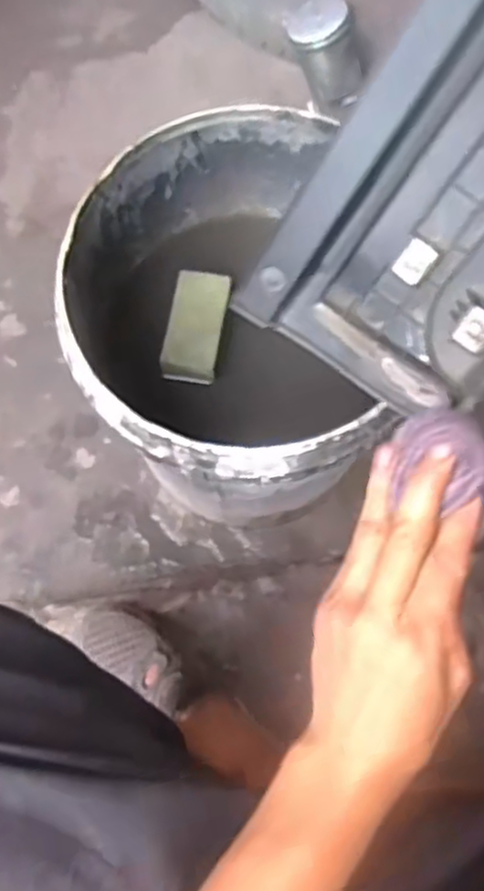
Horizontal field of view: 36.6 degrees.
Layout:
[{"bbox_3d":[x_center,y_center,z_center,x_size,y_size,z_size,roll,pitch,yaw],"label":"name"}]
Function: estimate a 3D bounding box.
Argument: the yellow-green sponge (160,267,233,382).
[{"bbox_3d":[-0.043,-0.105,0.670,0.049,0.018,0.096,11,73,1],"label":"yellow-green sponge"}]

